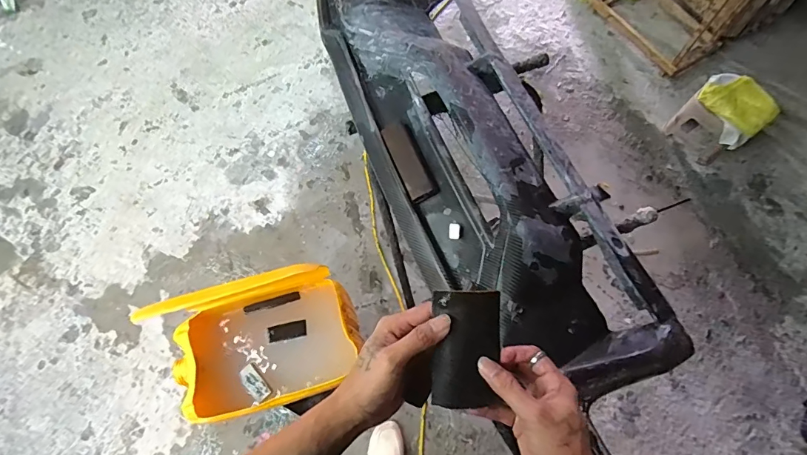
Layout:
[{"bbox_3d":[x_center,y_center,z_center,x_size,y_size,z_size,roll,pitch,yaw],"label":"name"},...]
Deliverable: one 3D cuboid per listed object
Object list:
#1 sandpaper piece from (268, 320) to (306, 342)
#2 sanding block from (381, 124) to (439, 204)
[{"bbox_3d":[-0.279,0.249,1.013,0.091,0.006,0.037,-11,75,-2],"label":"sandpaper piece"},{"bbox_3d":[0.009,-0.117,0.733,0.049,0.028,0.146,-23,69,-8],"label":"sanding block"}]

